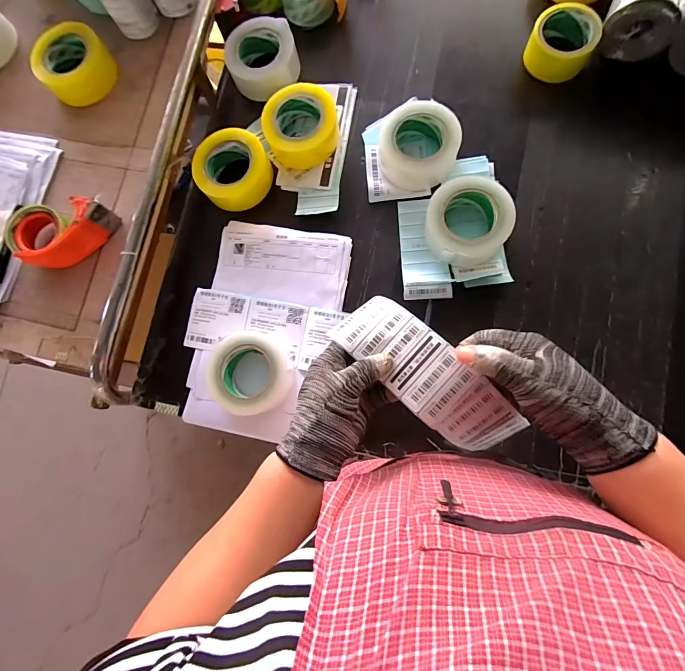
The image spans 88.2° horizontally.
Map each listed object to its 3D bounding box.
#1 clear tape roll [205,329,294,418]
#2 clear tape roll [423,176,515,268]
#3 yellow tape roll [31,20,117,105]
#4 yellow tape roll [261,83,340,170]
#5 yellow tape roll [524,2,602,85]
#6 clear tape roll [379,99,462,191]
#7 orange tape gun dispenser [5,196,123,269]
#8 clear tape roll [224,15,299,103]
[{"bbox_3d":[-0.140,0.056,0.531,0.133,0.054,0.121,17,83,7],"label":"clear tape roll"},{"bbox_3d":[0.190,-0.170,0.535,0.119,0.059,0.118,-1,81,4],"label":"clear tape roll"},{"bbox_3d":[-0.483,-0.489,0.631,0.123,0.061,0.123,-1,81,4],"label":"yellow tape roll"},{"bbox_3d":[-0.070,-0.352,0.594,0.124,0.048,0.117,-5,81,4],"label":"yellow tape roll"},{"bbox_3d":[0.350,-0.467,0.569,0.095,0.057,0.089,-1,81,4],"label":"yellow tape roll"},{"bbox_3d":[0.122,-0.304,0.568,0.124,0.057,0.122,-10,81,3],"label":"clear tape roll"},{"bbox_3d":[-0.444,-0.159,0.560,0.150,0.057,0.097,-4,81,4],"label":"orange tape gun dispenser"},{"bbox_3d":[-0.145,-0.498,0.628,0.121,0.059,0.114,-1,81,4],"label":"clear tape roll"}]

